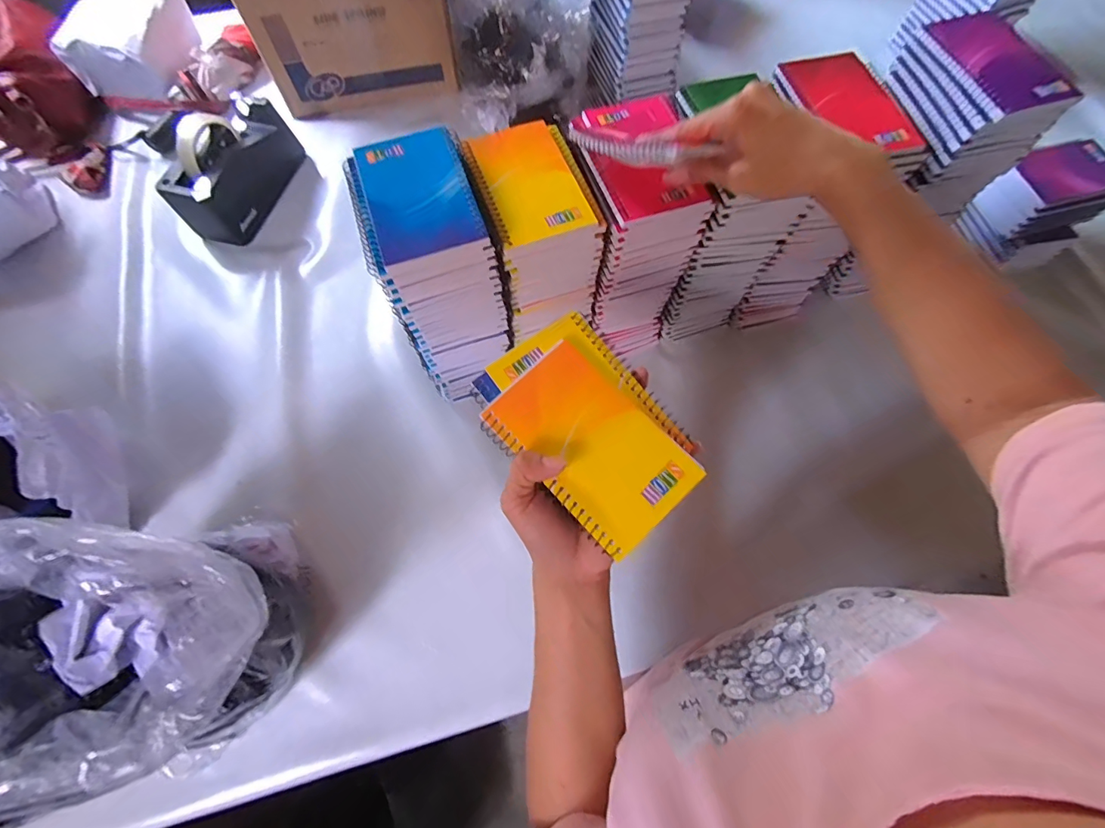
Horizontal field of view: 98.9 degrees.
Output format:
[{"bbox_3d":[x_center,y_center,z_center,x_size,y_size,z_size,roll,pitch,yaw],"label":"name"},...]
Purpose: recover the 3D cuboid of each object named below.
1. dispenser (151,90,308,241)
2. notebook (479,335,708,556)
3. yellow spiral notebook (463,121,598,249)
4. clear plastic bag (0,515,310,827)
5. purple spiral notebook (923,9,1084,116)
[{"bbox_3d":[-0.448,-0.355,0.662,0.076,0.099,0.199,17,70,7],"label":"dispenser"},{"bbox_3d":[0.024,0.020,0.313,0.082,0.009,0.132,-41,74,-14],"label":"notebook"},{"bbox_3d":[-0.022,-0.201,0.408,0.079,0.011,0.119,-20,70,-7],"label":"yellow spiral notebook"},{"bbox_3d":[-0.310,0.180,0.373,0.203,0.265,0.173,-26,71,-10],"label":"clear plastic bag"},{"bbox_3d":[0.409,-0.330,0.435,0.085,0.012,0.128,-18,69,-7],"label":"purple spiral notebook"}]

